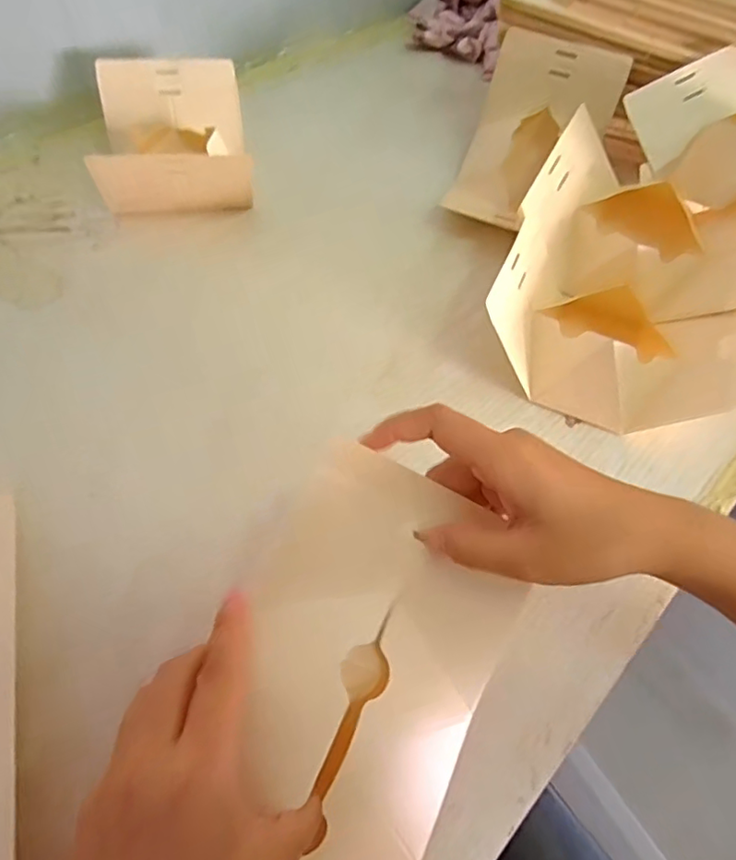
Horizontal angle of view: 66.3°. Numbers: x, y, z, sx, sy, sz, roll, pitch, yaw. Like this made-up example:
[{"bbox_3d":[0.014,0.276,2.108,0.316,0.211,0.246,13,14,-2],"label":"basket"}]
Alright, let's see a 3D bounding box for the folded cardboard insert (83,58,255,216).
[{"bbox_3d":[-0.181,-0.268,0.524,0.139,0.068,0.162,-11,58,-12],"label":"folded cardboard insert"}]

